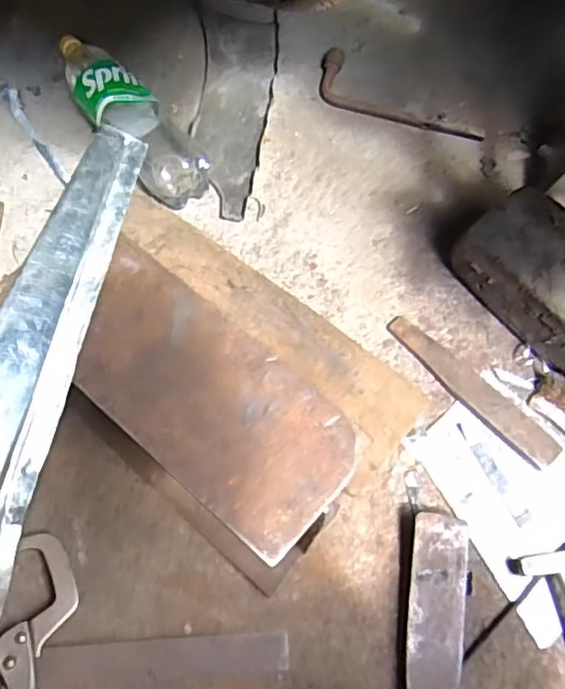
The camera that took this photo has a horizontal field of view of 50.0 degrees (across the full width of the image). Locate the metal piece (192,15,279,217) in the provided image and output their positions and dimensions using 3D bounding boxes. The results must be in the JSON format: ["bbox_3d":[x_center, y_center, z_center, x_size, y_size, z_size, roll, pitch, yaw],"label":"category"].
[{"bbox_3d":[-0.070,-0.364,0.930,0.114,0.013,0.406,1,64,-3],"label":"metal piece"}]

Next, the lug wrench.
[{"bbox_3d":[0.181,-0.386,0.945,0.278,0.031,0.078,23,65,8],"label":"lug wrench"}]

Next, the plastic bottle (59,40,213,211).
[{"bbox_3d":[-0.221,-0.329,0.862,0.096,0.082,0.323,-35,70,-18],"label":"plastic bottle"}]

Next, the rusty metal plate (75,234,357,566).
[{"bbox_3d":[-0.066,0.034,0.471,0.261,0.004,0.117,39,68,15],"label":"rusty metal plate"}]

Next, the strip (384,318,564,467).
[{"bbox_3d":[0.232,0.051,0.745,0.050,0.012,0.245,-37,71,-19],"label":"strip"}]

